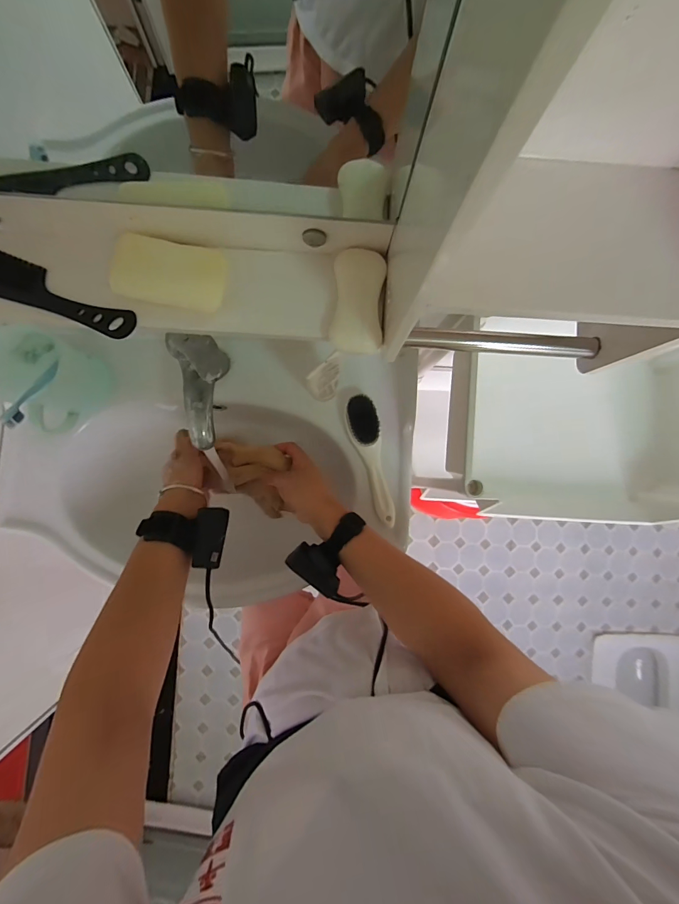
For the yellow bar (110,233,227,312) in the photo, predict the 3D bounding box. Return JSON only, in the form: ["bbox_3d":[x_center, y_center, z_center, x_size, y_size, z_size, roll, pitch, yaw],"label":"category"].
[{"bbox_3d":[-0.148,-0.155,0.329,0.092,0.018,0.051,5,87,-3],"label":"yellow bar"}]

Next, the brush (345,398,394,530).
[{"bbox_3d":[0.047,0.013,0.546,0.043,0.029,0.188,-13,88,-4],"label":"brush"}]

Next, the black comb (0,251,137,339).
[{"bbox_3d":[-0.266,-0.143,0.334,0.176,0.006,0.037,23,86,-2],"label":"black comb"}]

